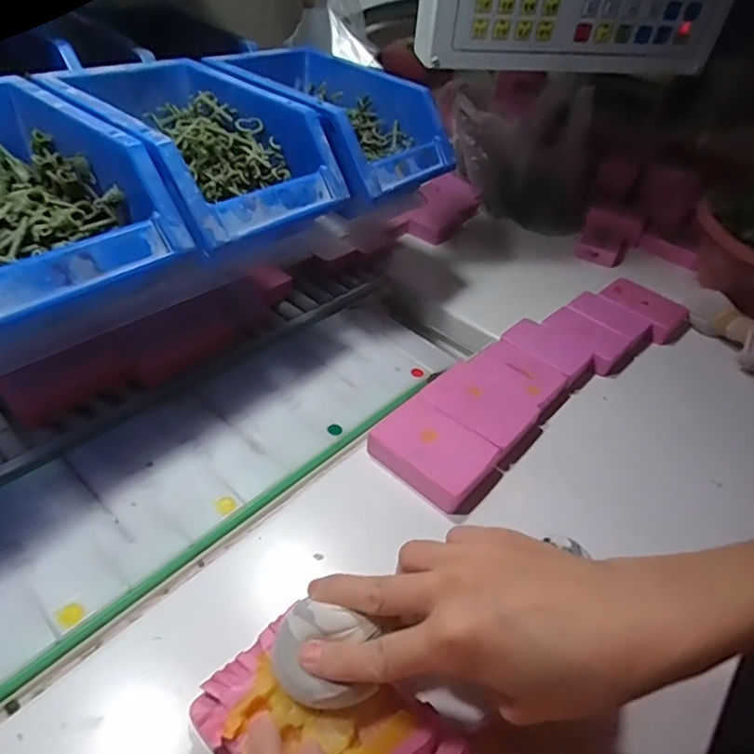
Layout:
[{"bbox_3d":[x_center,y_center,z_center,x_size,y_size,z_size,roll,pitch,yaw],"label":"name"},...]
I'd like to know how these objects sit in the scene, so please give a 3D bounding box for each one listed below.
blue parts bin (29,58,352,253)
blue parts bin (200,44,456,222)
[{"bbox_3d":[-0.124,-0.161,0.361,0.166,0.064,0.123,31,47,25],"label":"blue parts bin"},{"bbox_3d":[-0.039,-0.209,0.448,0.180,0.084,0.126,30,47,24],"label":"blue parts bin"}]

